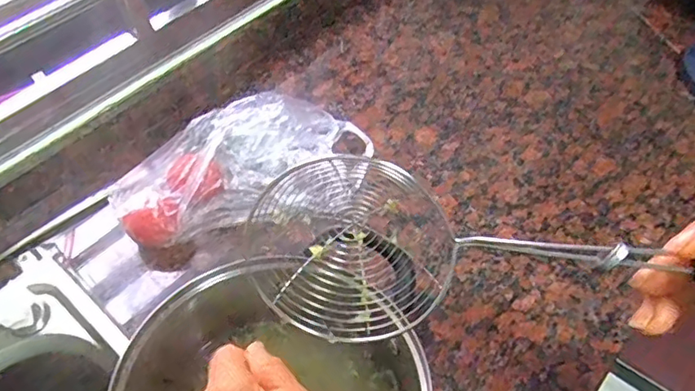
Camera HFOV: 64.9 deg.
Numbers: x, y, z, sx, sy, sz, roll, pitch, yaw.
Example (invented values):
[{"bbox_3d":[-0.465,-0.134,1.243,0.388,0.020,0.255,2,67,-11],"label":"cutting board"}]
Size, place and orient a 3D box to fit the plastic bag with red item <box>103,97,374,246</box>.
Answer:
[{"bbox_3d":[-0.110,-0.030,0.602,0.290,0.089,0.127,-16,52,-10],"label":"plastic bag with red item"}]

